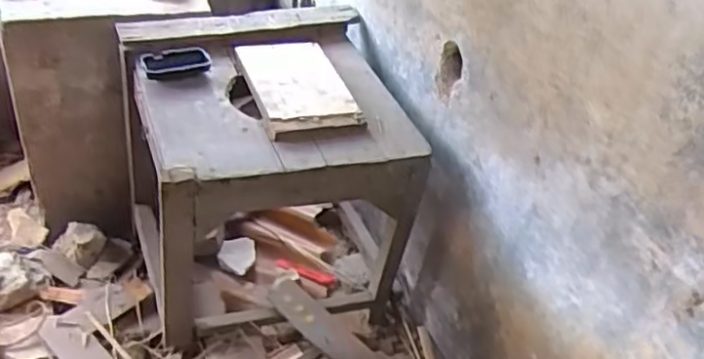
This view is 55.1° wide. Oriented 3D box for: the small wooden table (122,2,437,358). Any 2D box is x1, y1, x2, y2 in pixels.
[{"bbox_3d":[-0.156,0.000,1.248,0.421,0.456,0.419,-9,41,-19],"label":"small wooden table"}]

